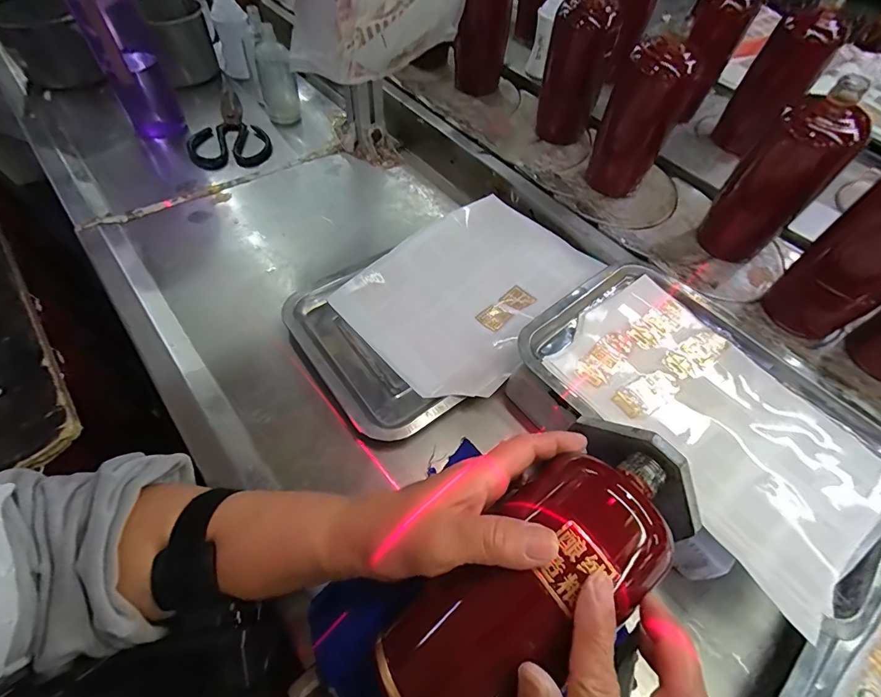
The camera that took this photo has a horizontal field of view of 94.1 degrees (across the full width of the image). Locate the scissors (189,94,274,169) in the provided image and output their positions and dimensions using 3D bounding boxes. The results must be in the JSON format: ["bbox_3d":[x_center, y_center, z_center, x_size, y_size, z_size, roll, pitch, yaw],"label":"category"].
[{"bbox_3d":[-0.317,-0.330,0.615,0.107,0.019,0.187,-12,60,-11],"label":"scissors"}]

